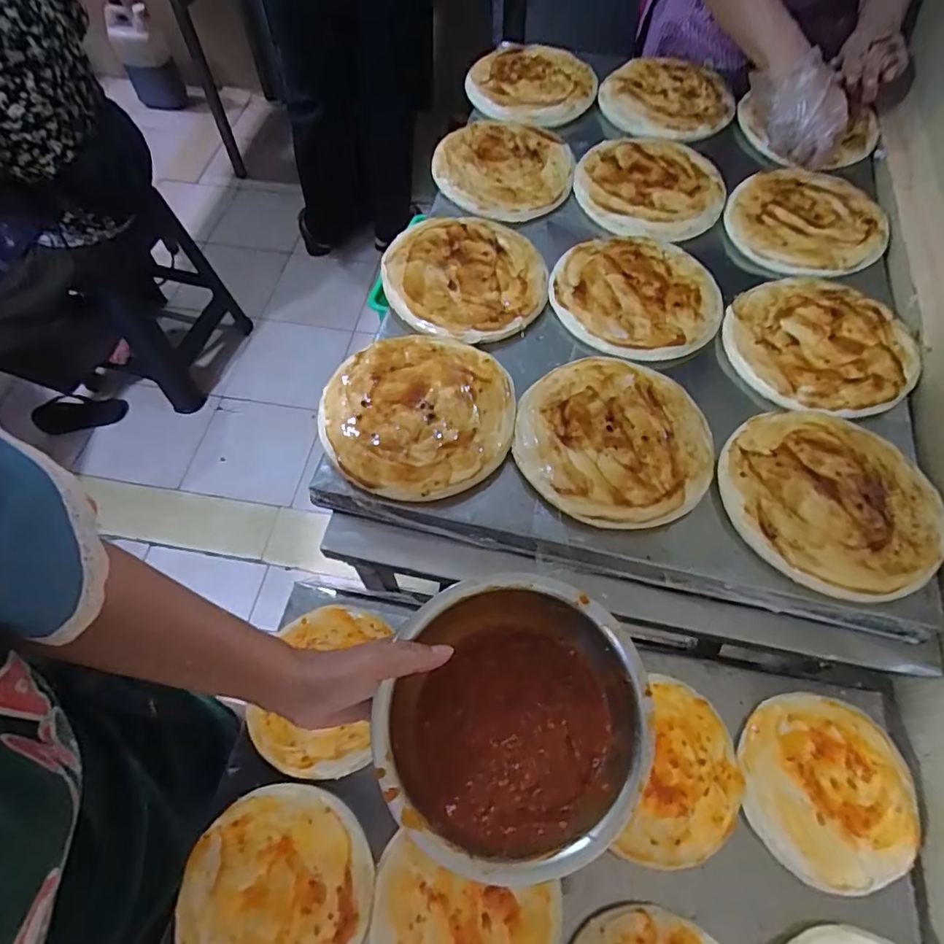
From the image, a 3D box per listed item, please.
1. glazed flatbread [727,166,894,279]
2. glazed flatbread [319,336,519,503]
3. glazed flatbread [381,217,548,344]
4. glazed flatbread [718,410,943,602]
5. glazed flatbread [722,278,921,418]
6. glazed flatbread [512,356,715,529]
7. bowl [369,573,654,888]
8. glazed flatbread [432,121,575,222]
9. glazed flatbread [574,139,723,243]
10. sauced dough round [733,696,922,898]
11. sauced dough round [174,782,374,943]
[{"bbox_3d":[0.442,-0.332,0.741,0.189,0.019,0.194,0,64,-1],"label":"glazed flatbread"},{"bbox_3d":[-0.056,-0.066,0.586,0.193,0.019,0.199,8,64,3],"label":"glazed flatbread"},{"bbox_3d":[-0.008,-0.242,0.688,0.192,0.017,0.195,0,64,-1],"label":"glazed flatbread"},{"bbox_3d":[0.346,0.020,0.539,0.194,0.017,0.193,0,64,-1],"label":"glazed flatbread"},{"bbox_3d":[0.393,-0.151,0.637,0.195,0.020,0.192,0,64,-1],"label":"glazed flatbread"},{"bbox_3d":[0.143,-0.036,0.570,0.191,0.021,0.192,0,64,-1],"label":"glazed flatbread"},{"bbox_3d":[0.032,0.182,0.403,0.179,0.074,0.180,0,64,-1],"label":"bowl"},{"bbox_3d":[0.044,-0.427,0.781,0.190,0.028,0.182,2,64,0],"label":"glazed flatbread"},{"bbox_3d":[0.244,-0.394,0.771,0.197,0.019,0.182,0,64,-1],"label":"glazed flatbread"},{"bbox_3d":[0.310,0.275,0.488,0.139,0.022,0.146,0,64,-1],"label":"sauced dough round"},{"bbox_3d":[-0.158,0.340,0.448,0.153,0.017,0.144,0,64,-1],"label":"sauced dough round"}]

